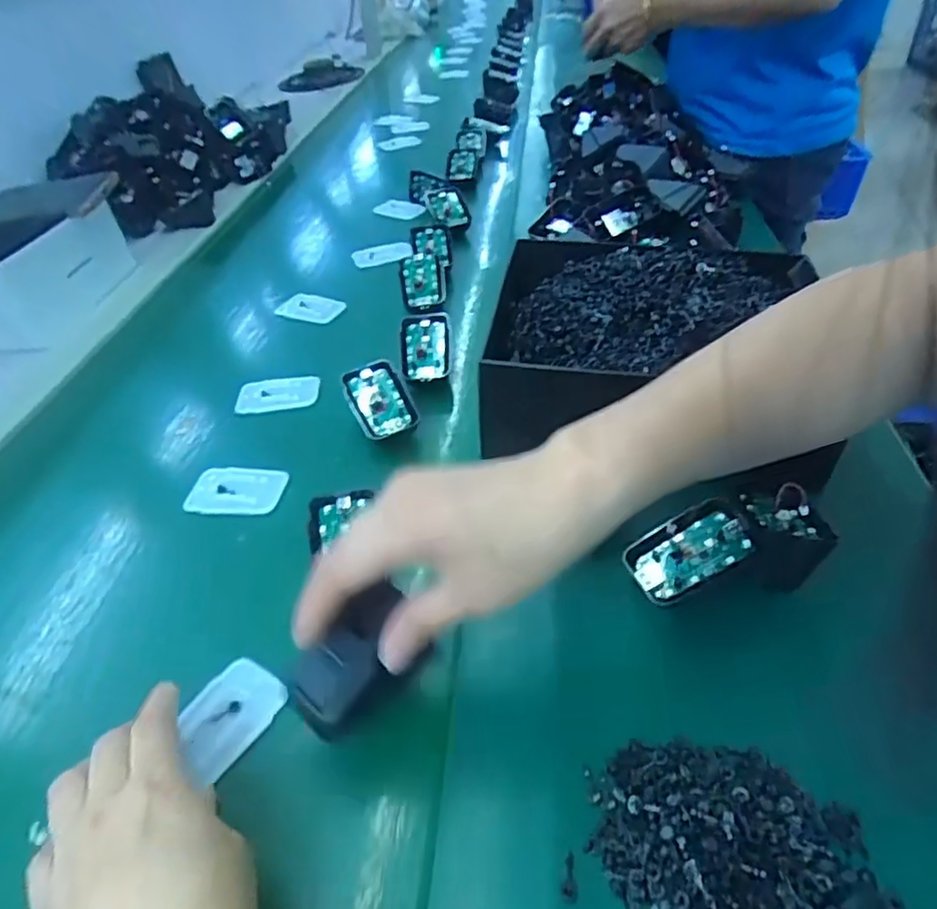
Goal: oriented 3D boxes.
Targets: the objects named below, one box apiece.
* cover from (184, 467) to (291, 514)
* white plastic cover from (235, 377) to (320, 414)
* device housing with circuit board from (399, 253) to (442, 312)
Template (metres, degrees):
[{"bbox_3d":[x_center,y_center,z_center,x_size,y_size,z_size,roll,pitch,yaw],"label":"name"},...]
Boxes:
[{"bbox_3d":[-0.169,0.026,0.457,0.068,0.005,0.044,0,42,7],"label":"cover"},{"bbox_3d":[-0.167,-0.054,0.544,0.070,0.009,0.041,-7,49,-4],"label":"white plastic cover"},{"bbox_3d":[-0.048,-0.175,0.627,0.040,0.012,0.076,-7,65,-1],"label":"device housing with circuit board"}]

